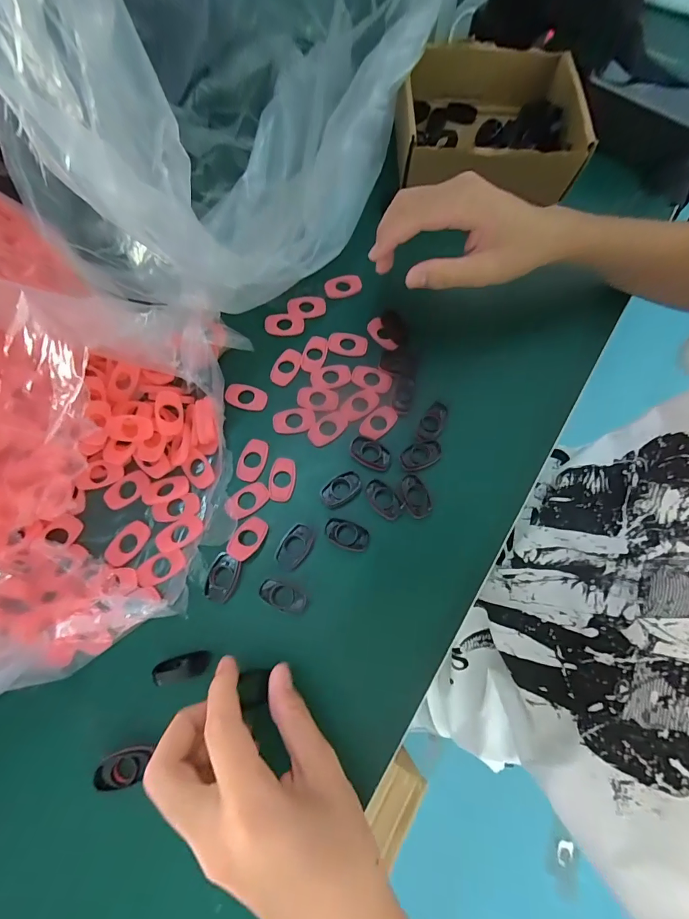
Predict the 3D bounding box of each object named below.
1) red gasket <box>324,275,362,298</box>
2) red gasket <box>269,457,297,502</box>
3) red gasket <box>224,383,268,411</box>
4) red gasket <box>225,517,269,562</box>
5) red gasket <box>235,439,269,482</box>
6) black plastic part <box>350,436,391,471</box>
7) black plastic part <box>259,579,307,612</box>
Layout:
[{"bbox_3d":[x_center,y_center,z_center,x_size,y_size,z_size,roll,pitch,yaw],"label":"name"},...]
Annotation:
[{"bbox_3d":[-0.002,-0.155,0.349,0.031,0.008,0.017,-15,74,-7],"label":"red gasket"},{"bbox_3d":[-0.046,0.014,0.291,0.020,0.004,0.033,9,73,1],"label":"red gasket"},{"bbox_3d":[-0.078,-0.050,0.312,0.033,0.005,0.019,13,73,2],"label":"red gasket"},{"bbox_3d":[-0.067,0.055,0.273,0.020,0.004,0.033,28,51,-2],"label":"red gasket"},{"bbox_3d":[-0.070,0.000,0.296,0.019,0.004,0.032,12,73,1],"label":"red gasket"},{"bbox_3d":[0.020,-0.005,0.299,0.032,0.005,0.019,26,74,6],"label":"black plastic part"},{"bbox_3d":[-0.043,0.093,0.267,0.033,0.006,0.015,24,74,5],"label":"black plastic part"}]

